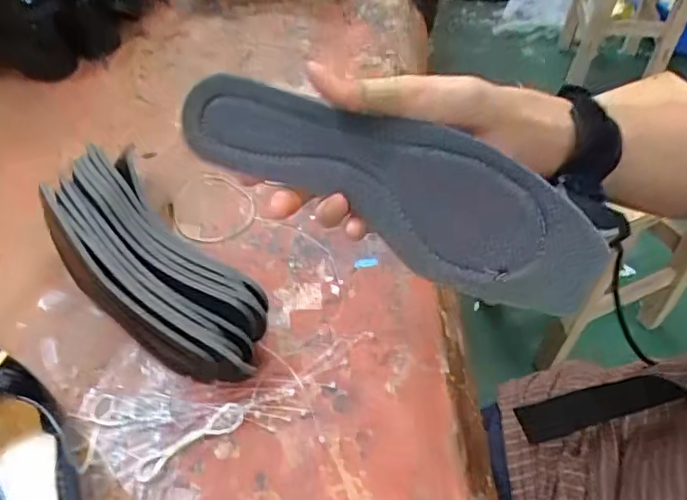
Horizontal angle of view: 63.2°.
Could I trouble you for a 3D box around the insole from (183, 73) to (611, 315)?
[{"bbox_3d":[0.023,-0.041,0.301,0.229,0.023,0.072,28,94,15],"label":"insole"}]

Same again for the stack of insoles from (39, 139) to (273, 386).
[{"bbox_3d":[-0.154,0.019,0.445,0.096,0.082,0.232,-37,59,-24],"label":"stack of insoles"}]

